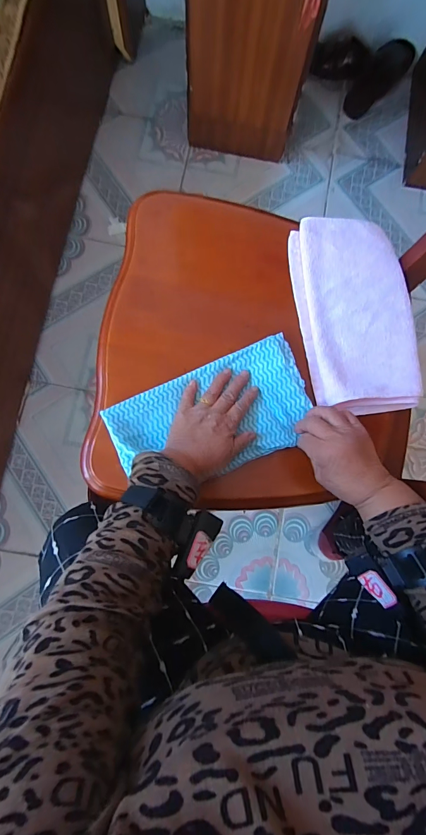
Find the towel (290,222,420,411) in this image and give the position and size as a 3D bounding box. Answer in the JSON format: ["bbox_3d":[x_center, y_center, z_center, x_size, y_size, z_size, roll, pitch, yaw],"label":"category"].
[{"bbox_3d":[0.194,-0.144,0.485,0.148,0.028,0.272,-6,82,-5],"label":"towel"}]

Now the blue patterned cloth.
[{"bbox_3d":[0.000,-0.001,0.448,0.246,0.019,0.137,-21,83,-6],"label":"blue patterned cloth"}]

